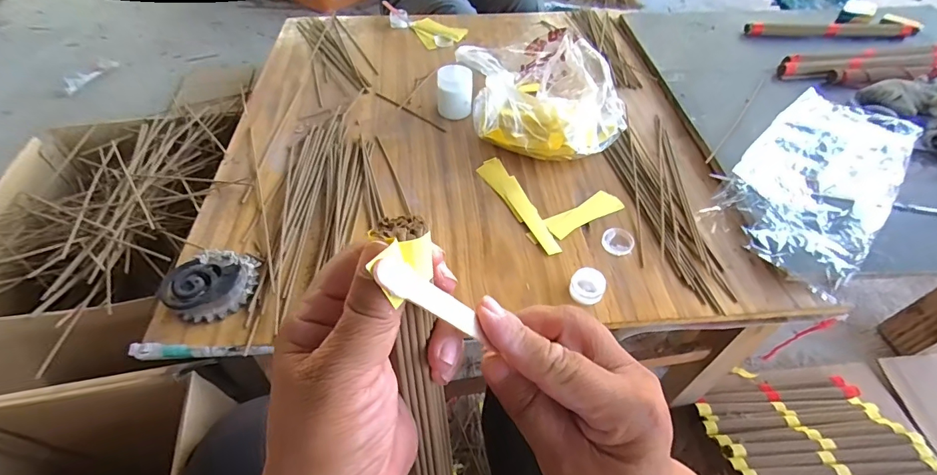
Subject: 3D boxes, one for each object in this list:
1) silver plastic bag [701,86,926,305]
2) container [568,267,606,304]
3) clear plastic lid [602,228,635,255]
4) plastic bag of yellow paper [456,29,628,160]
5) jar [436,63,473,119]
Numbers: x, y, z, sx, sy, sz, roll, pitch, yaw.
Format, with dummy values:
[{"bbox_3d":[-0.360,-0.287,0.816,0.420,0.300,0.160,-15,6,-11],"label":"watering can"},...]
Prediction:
[{"bbox_3d":[0.488,-0.099,0.590,0.168,0.029,0.405,36,59,25],"label":"silver plastic bag"},{"bbox_3d":[0.134,0.054,0.482,0.037,0.023,0.034,0,50,-1],"label":"container"},{"bbox_3d":[0.189,0.005,0.538,0.039,0.006,0.039,0,50,-1],"label":"clear plastic lid"},{"bbox_3d":[0.112,-0.237,0.683,0.230,0.091,0.272,-20,54,-17],"label":"plastic bag of yellow paper"},{"bbox_3d":[-0.023,-0.236,0.697,0.055,0.068,0.053,0,50,-1],"label":"jar"}]

